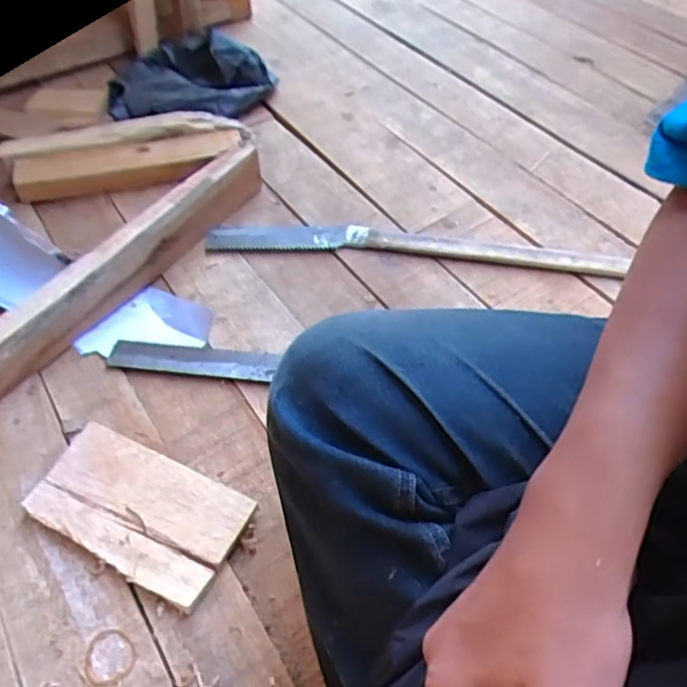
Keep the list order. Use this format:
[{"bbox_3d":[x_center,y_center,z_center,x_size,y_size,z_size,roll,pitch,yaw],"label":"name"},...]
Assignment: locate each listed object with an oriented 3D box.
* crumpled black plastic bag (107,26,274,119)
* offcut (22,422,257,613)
[{"bbox_3d":[-0.246,-0.434,0.992,0.256,0.071,0.224,-10,49,-7],"label":"crumpled black plastic bag"},{"bbox_3d":[-0.173,0.140,0.523,0.177,0.018,0.096,20,52,18],"label":"offcut"}]

